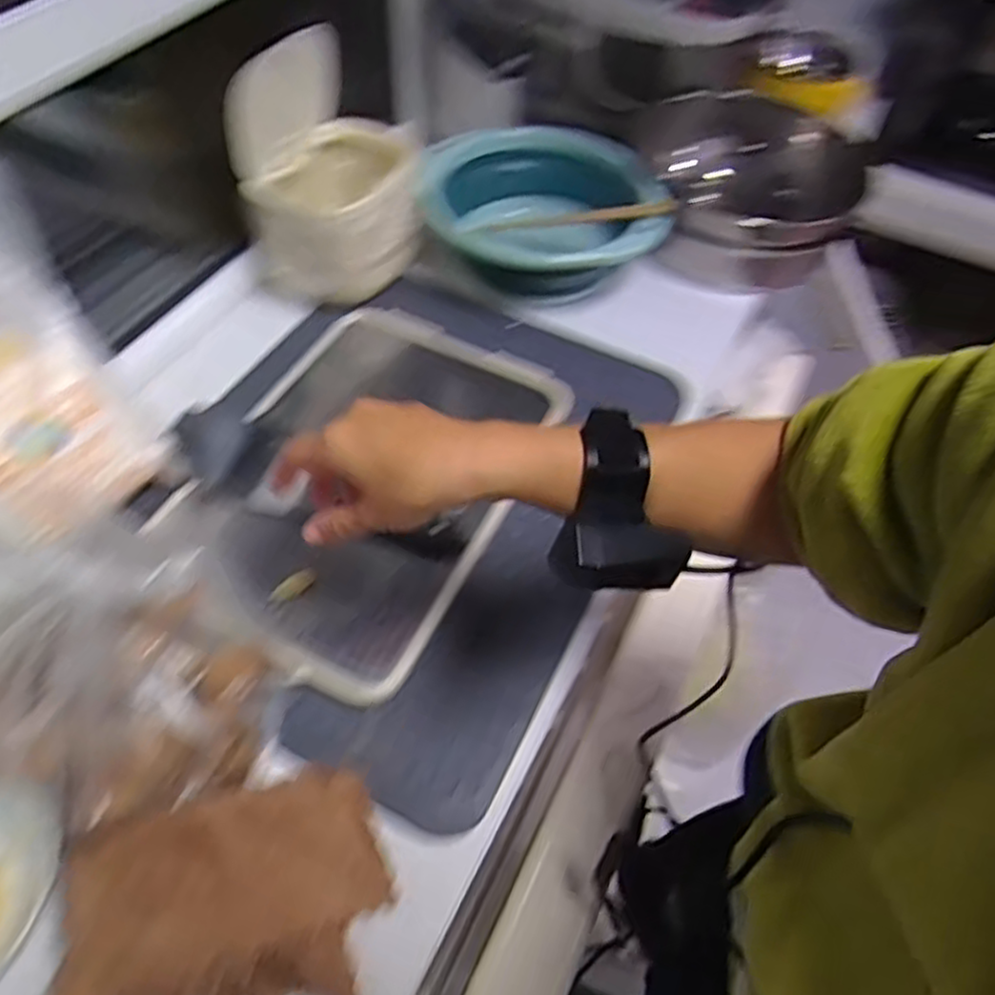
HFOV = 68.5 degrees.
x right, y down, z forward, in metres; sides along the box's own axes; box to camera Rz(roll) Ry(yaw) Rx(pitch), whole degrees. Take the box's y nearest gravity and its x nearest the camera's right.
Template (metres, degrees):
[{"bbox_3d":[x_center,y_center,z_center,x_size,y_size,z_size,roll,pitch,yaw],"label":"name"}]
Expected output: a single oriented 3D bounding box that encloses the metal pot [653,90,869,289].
[{"bbox_3d":[0.278,-0.355,0.846,0.259,0.101,0.267,2,55,-2],"label":"metal pot"}]

